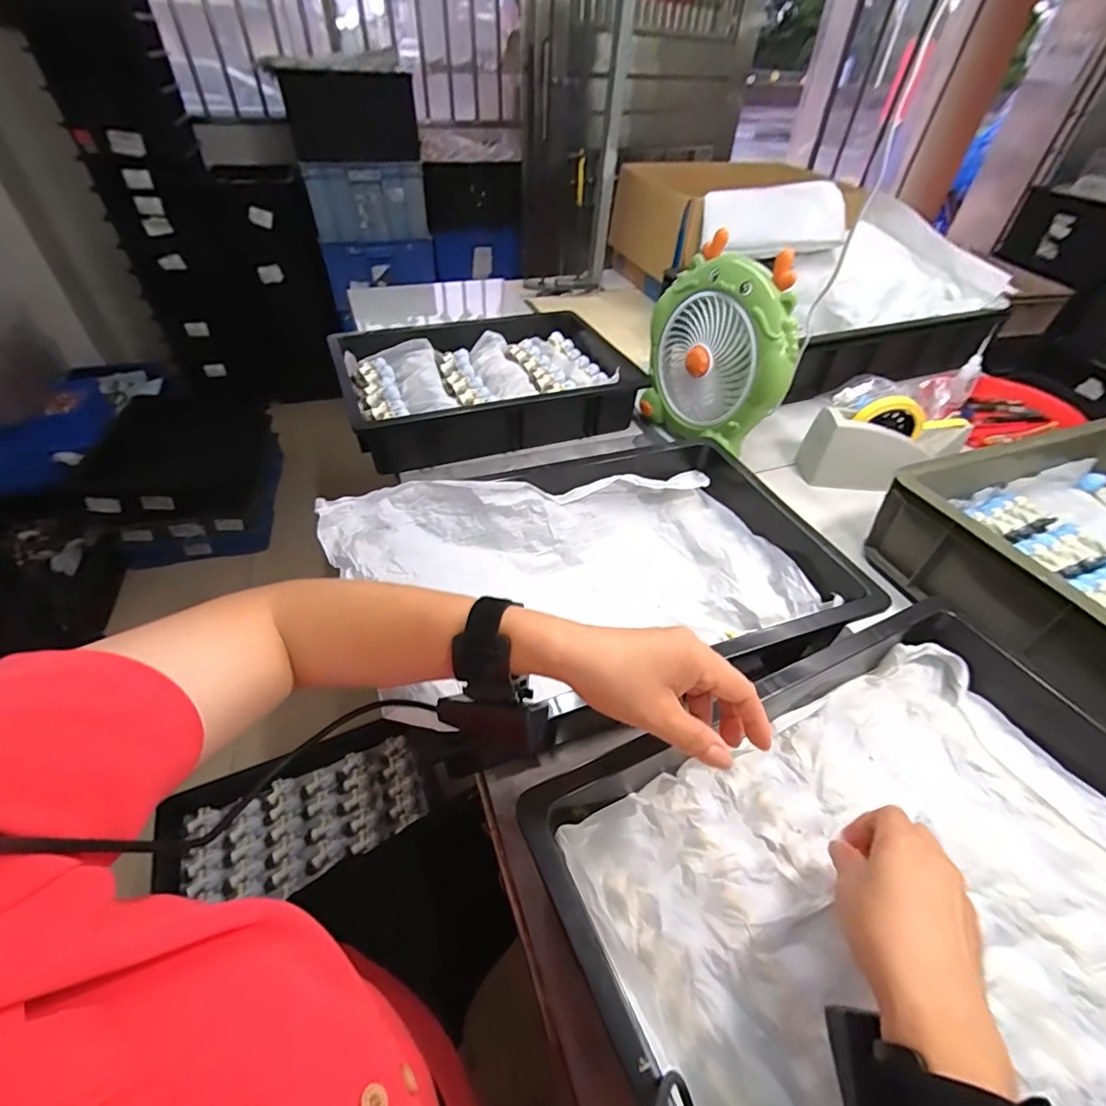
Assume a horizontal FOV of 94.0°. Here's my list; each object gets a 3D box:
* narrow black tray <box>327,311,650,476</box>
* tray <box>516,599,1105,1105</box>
[{"bbox_3d":[-0.115,-0.297,0.862,0.451,0.091,0.360,-13,46,-15],"label":"narrow black tray"},{"bbox_3d":[0.230,0.211,0.325,0.415,0.080,0.287,-19,49,-17],"label":"tray"}]

